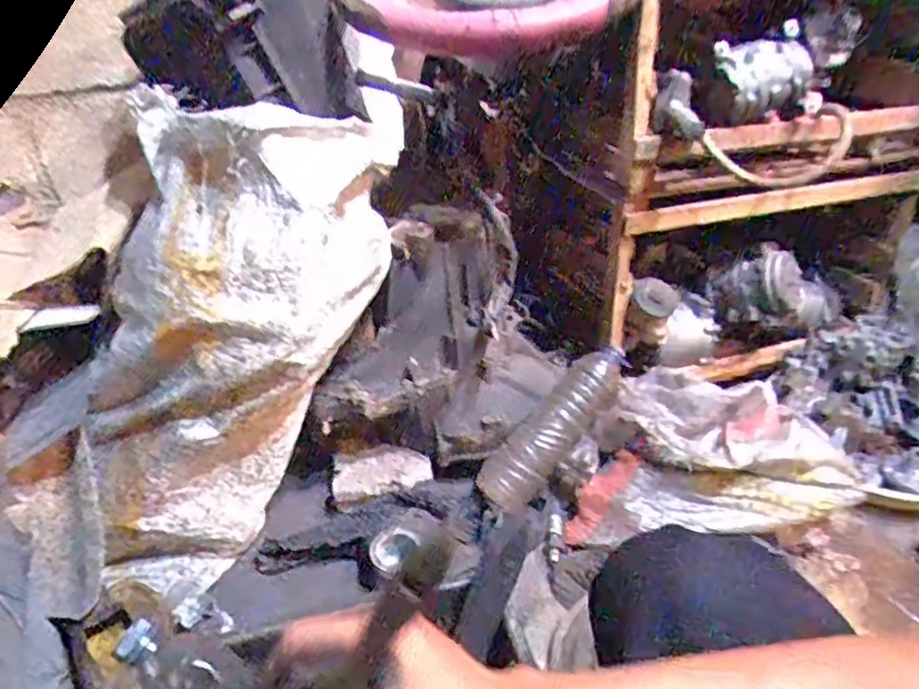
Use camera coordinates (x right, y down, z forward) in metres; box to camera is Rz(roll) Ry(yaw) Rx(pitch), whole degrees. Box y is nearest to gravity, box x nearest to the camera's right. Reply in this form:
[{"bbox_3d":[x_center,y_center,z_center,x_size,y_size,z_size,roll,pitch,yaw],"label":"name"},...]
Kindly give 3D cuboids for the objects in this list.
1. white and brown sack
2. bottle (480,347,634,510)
[{"bbox_3d":[-0.293,0.028,0.856,0.322,0.687,0.196,12,26,-24],"label":"white and brown sack"},{"bbox_3d":[0.153,0.127,1.019,0.315,0.076,0.091,-49,44,-3],"label":"bottle"}]

